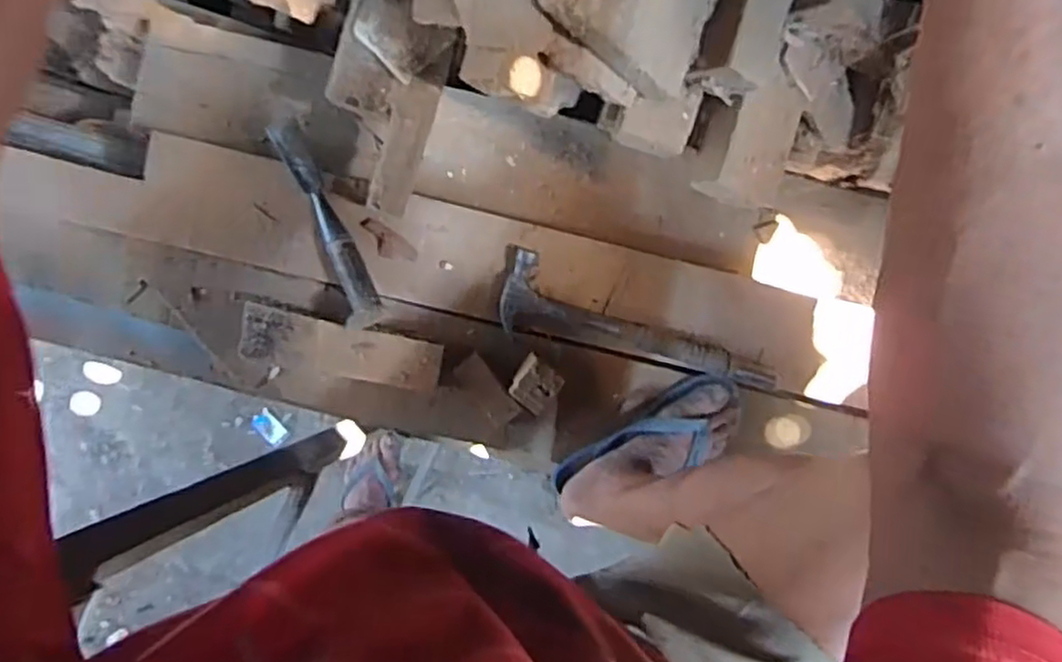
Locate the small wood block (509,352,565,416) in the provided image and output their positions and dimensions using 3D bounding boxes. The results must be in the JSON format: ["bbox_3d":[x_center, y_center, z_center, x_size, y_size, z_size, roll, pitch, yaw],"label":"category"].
[{"bbox_3d":[0.004,0.062,0.833,0.052,0.026,0.052,41,93,-9],"label":"small wood block"}]

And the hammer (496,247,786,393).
[{"bbox_3d":[0.133,-0.012,0.826,0.340,0.033,0.103,11,97,-6],"label":"hammer"}]

